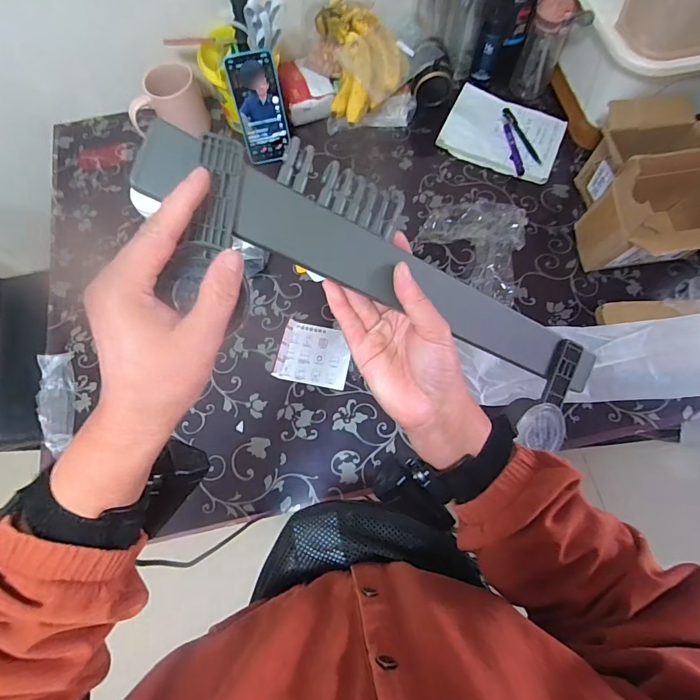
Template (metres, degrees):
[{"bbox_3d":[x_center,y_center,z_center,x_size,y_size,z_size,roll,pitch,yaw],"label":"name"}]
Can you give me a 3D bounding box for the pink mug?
[{"bbox_3d":[-0.331,-0.439,0.766,0.122,0.102,0.085,-10,70,-2],"label":"pink mug"}]

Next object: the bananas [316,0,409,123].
[{"bbox_3d":[0.022,-0.506,0.738,0.163,0.085,0.209,2,70,2],"label":"bananas"}]

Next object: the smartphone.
[{"bbox_3d":[-0.154,-0.413,0.728,0.079,0.167,0.012,-8,44,-1],"label":"smartphone"}]

